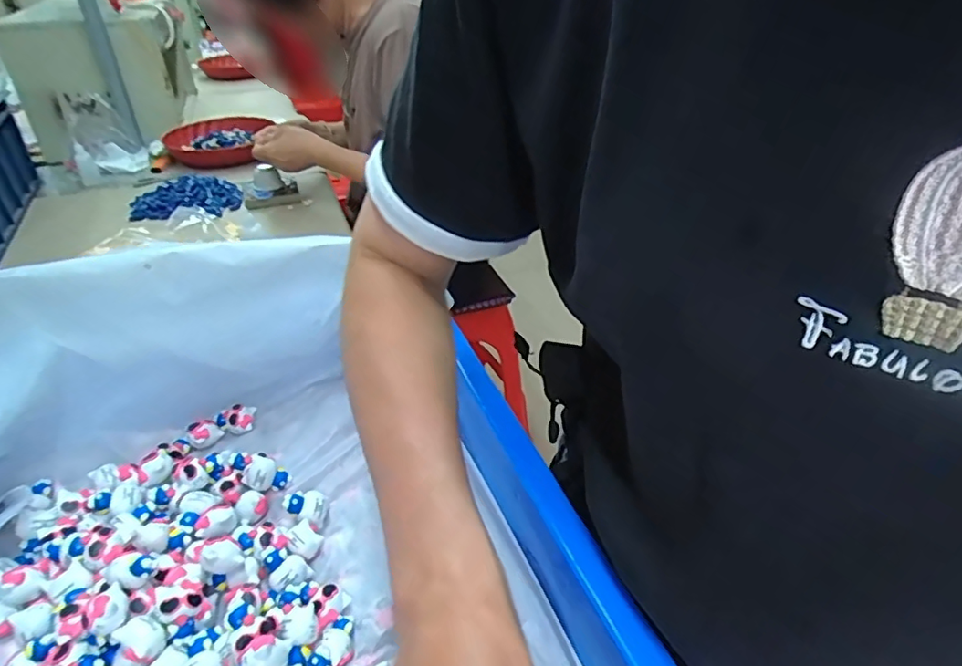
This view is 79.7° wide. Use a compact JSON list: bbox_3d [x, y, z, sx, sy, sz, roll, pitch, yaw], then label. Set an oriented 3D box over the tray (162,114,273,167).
[{"bbox_3d":[-0.587,-0.435,1.306,0.230,0.056,0.260,-17,38,-22],"label":"tray"}]

